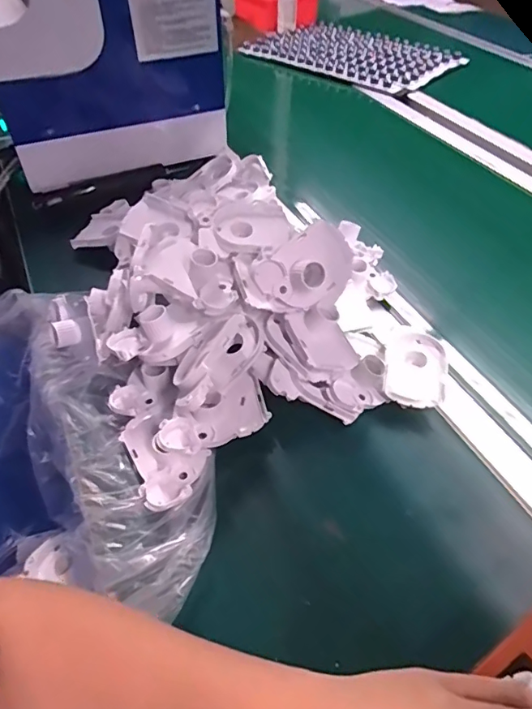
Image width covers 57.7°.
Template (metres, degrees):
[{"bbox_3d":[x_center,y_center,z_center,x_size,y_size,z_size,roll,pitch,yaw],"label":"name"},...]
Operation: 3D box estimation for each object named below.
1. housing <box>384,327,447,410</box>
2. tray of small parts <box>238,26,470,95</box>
[{"bbox_3d":[0.158,0.011,0.515,0.060,0.024,0.103,9,48,8],"label":"housing"},{"bbox_3d":[0.217,-0.763,1.220,0.479,0.028,0.312,27,53,22],"label":"tray of small parts"}]

